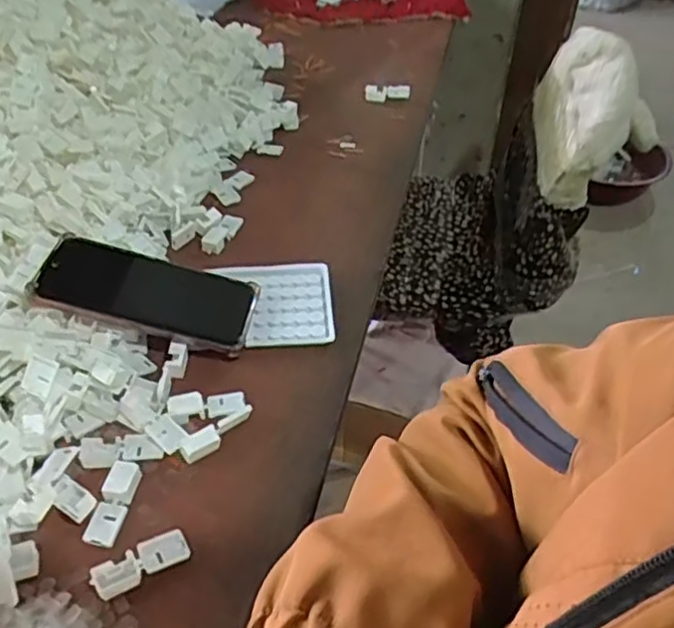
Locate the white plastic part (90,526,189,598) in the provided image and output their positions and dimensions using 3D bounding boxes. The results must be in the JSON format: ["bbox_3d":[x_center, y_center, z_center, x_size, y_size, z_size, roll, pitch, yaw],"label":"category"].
[{"bbox_3d":[-0.117,0.149,0.402,0.056,0.009,0.021,-23,49,-24],"label":"white plastic part"}]

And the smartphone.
[{"bbox_3d":[-0.148,-0.021,0.540,0.164,0.016,0.087,16,40,-5],"label":"smartphone"}]

